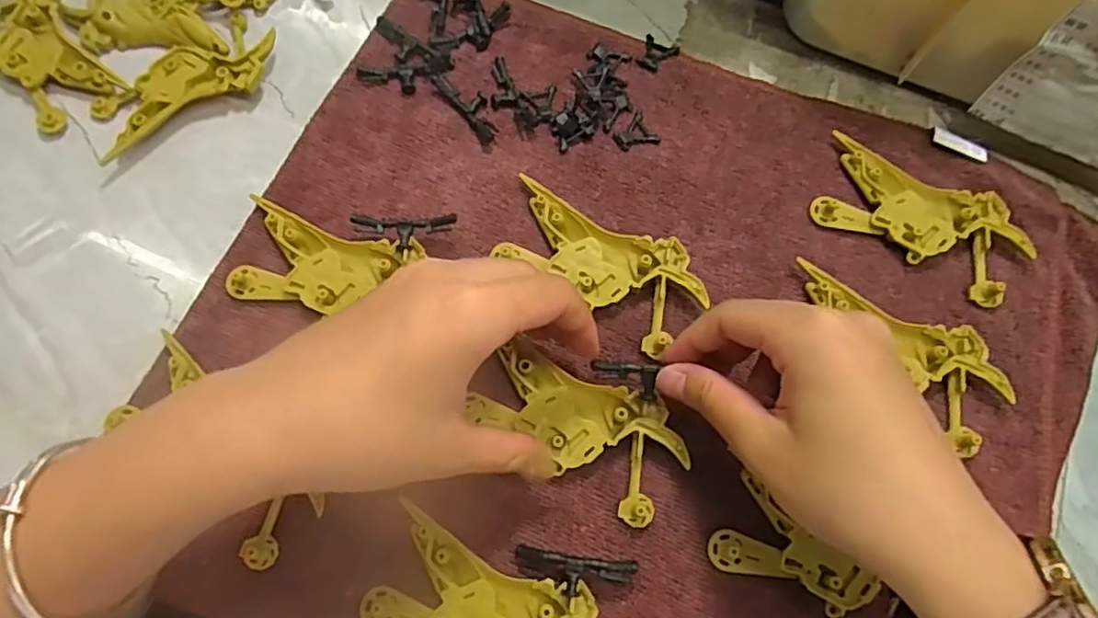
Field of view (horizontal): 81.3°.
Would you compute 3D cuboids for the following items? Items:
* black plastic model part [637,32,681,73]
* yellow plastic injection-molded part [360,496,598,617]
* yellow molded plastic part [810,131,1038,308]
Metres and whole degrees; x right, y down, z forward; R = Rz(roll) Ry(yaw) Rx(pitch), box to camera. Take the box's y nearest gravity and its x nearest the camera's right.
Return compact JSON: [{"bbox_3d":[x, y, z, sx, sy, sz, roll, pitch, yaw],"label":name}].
[{"bbox_3d":[0.059,-0.138,0.344,0.019,0.004,0.024,20,73,5],"label":"black plastic model part"},{"bbox_3d":[-0.023,0.124,0.256,0.096,0.010,0.049,28,74,7],"label":"yellow plastic injection-molded part"},{"bbox_3d":[0.183,-0.045,0.315,0.097,0.011,0.049,30,74,8],"label":"yellow molded plastic part"}]

